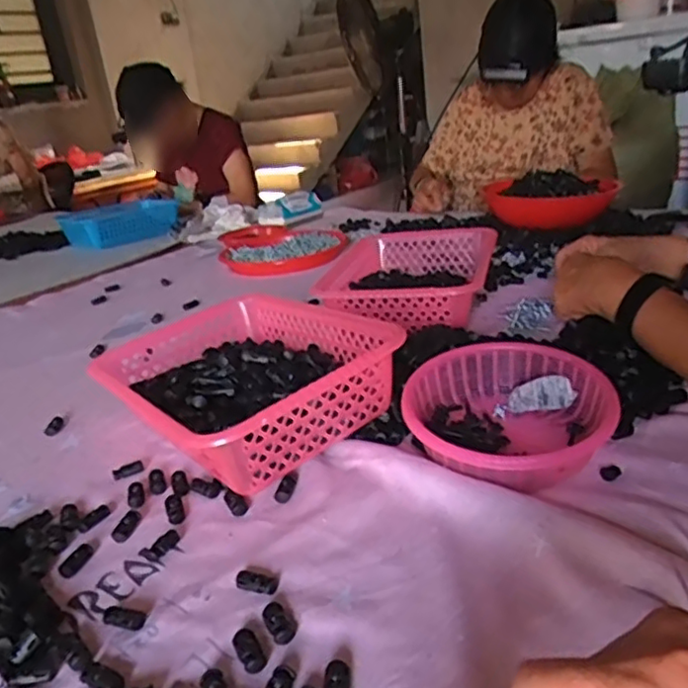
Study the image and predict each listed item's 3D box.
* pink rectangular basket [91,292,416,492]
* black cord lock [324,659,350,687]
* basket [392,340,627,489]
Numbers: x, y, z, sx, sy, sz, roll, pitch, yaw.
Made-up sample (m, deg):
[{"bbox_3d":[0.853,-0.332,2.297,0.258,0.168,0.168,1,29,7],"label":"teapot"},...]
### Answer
[{"bbox_3d":[-0.106,0.035,0.635,0.207,0.095,0.287,-22,26,-34],"label":"pink rectangular basket"},{"bbox_3d":[-0.004,0.187,0.353,0.013,0.009,0.027,-4,23,3],"label":"black cord lock"},{"bbox_3d":[0.132,0.056,0.552,0.158,0.057,0.157,-4,23,2],"label":"basket"}]

